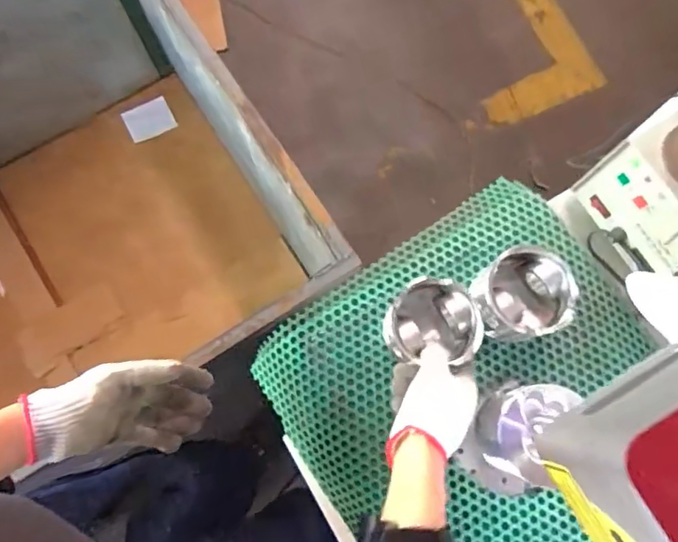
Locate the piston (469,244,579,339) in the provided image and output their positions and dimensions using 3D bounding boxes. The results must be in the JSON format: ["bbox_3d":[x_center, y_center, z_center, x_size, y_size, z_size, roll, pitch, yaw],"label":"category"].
[{"bbox_3d":[0.194,0.027,0.597,0.090,0.080,0.092,0,77,-1],"label":"piston"}]

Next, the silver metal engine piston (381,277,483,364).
[{"bbox_3d":[0.097,0.055,0.590,0.089,0.086,0.092,0,77,-1],"label":"silver metal engine piston"}]

